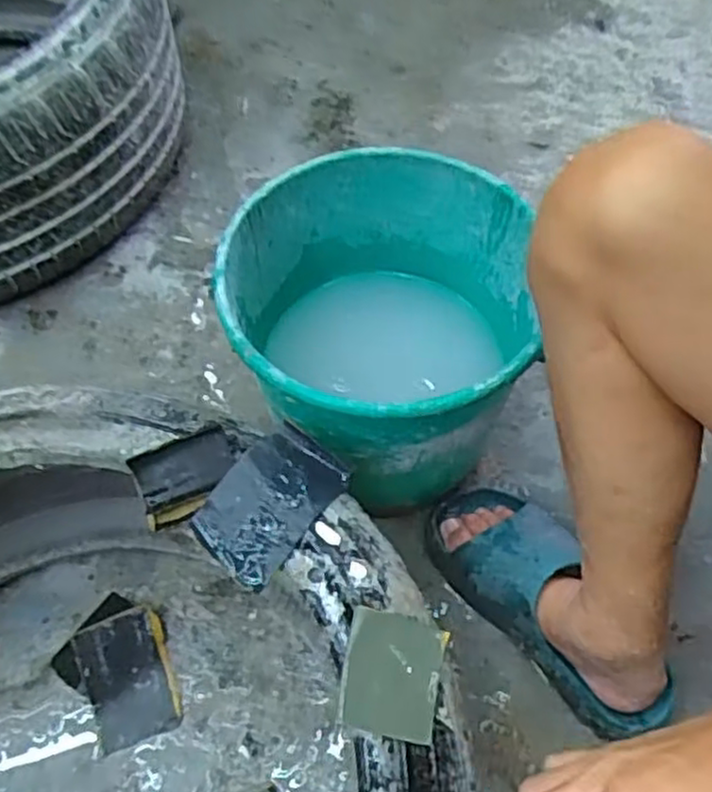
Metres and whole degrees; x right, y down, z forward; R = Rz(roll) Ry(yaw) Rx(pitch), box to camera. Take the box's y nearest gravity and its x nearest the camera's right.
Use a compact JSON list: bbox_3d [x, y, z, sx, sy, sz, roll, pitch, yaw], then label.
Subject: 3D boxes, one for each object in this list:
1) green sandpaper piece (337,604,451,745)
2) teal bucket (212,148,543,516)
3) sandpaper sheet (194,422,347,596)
[{"bbox_3d":[0.024,0.171,0.445,0.062,0.004,0.072,20,52,-11],"label":"green sandpaper piece"},{"bbox_3d":[0.020,-0.049,0.684,0.258,0.228,0.271,0,58,1],"label":"teal bucket"},{"bbox_3d":[-0.062,0.075,0.515,0.070,0.021,0.106,33,64,19],"label":"sandpaper sheet"}]

